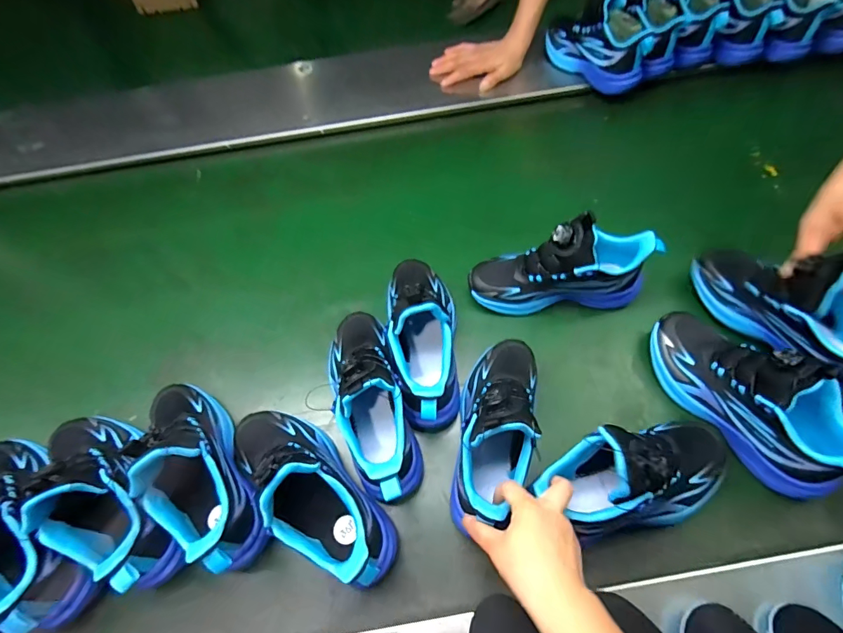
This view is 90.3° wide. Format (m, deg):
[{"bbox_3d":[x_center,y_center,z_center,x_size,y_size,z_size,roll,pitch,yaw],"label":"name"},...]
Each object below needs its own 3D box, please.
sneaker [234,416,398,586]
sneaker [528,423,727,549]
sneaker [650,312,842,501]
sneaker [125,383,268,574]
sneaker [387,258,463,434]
[{"bbox_3d":[-0.122,0.175,0.436,0.079,0.136,0.227,-41,67,-17],"label":"sneaker"},{"bbox_3d":[0.216,0.155,0.410,0.200,0.106,0.087,-11,61,-3],"label":"sneaker"},{"bbox_3d":[0.356,0.080,0.455,0.081,0.108,0.227,-32,64,-13],"label":"sneaker"},{"bbox_3d":[-0.247,0.159,0.450,0.078,0.131,0.222,-26,63,-11],"label":"sneaker"},{"bbox_3d":[0.003,0.010,0.512,0.093,0.125,0.230,-3,61,1],"label":"sneaker"}]

